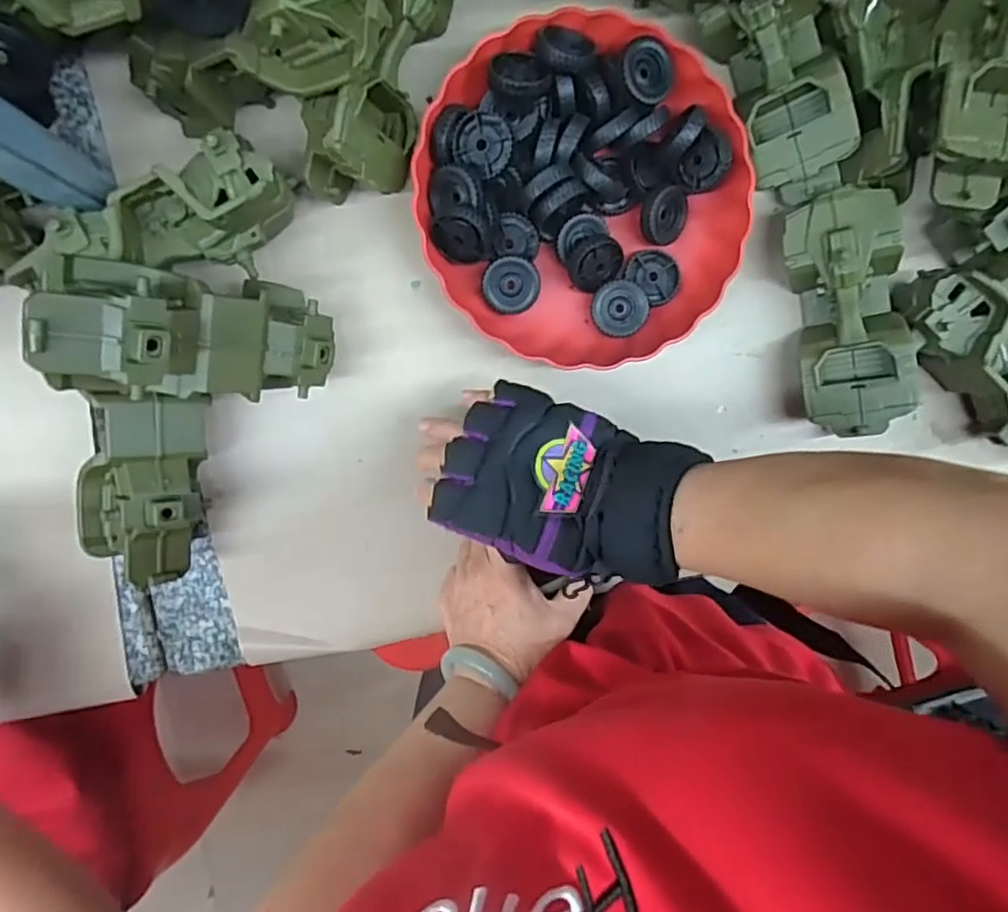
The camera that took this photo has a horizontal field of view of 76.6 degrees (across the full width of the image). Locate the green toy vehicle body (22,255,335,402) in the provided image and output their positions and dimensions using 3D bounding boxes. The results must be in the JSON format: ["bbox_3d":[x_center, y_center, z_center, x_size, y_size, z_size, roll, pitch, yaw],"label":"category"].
[{"bbox_3d":[-0.194,-0.076,0.397,0.177,0.065,0.079,-8,100,-51],"label":"green toy vehicle body"}]

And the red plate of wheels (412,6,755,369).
[{"bbox_3d":[0.062,-0.191,0.476,0.240,0.054,0.232,-1,97,-6],"label":"red plate of wheels"}]

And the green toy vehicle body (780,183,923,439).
[{"bbox_3d":[0.264,-0.108,0.497,0.078,0.077,0.184,-12,98,-5],"label":"green toy vehicle body"}]

